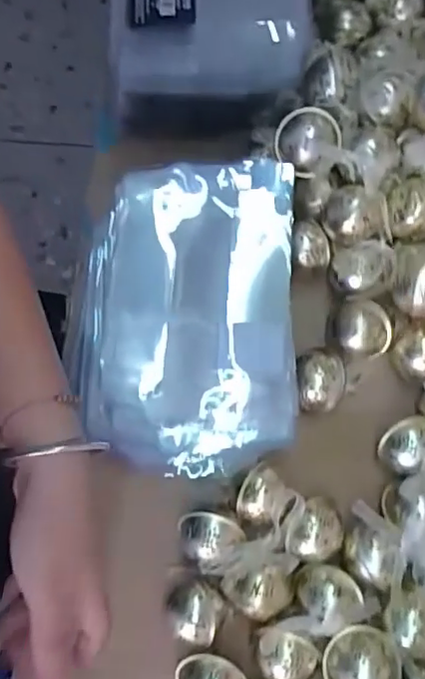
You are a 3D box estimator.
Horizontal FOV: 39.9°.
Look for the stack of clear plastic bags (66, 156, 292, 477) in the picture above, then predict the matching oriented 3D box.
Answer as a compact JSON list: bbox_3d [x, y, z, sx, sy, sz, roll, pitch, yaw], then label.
[{"bbox_3d":[-0.026,-0.025,0.544,0.195,0.072,0.284,0,76,1],"label":"stack of clear plastic bags"}]

